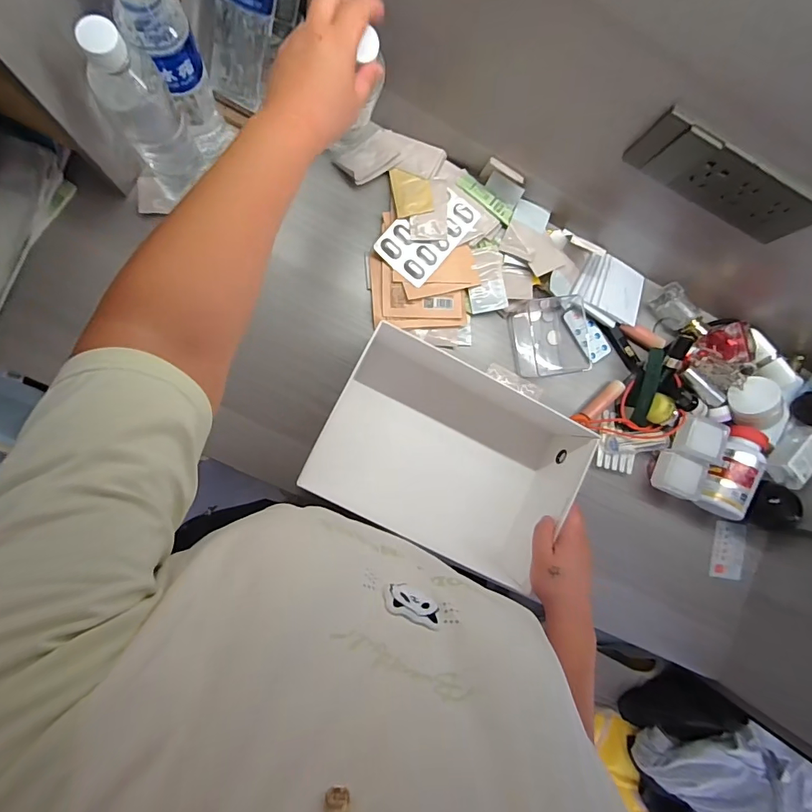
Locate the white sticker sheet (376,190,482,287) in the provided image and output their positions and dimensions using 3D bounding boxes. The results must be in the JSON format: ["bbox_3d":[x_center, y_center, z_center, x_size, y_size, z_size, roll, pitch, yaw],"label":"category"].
[{"bbox_3d":[0.029,-0.234,0.587,0.081,0.008,0.136,40,83,-6],"label":"white sticker sheet"}]

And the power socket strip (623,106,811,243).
[{"bbox_3d":[0.330,-0.227,0.449,0.200,0.070,0.012,23,85,-8],"label":"power socket strip"}]

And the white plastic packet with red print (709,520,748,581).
[{"bbox_3d":[0.494,0.221,0.670,0.050,0.006,0.087,17,76,1],"label":"white plastic packet with red print"}]

